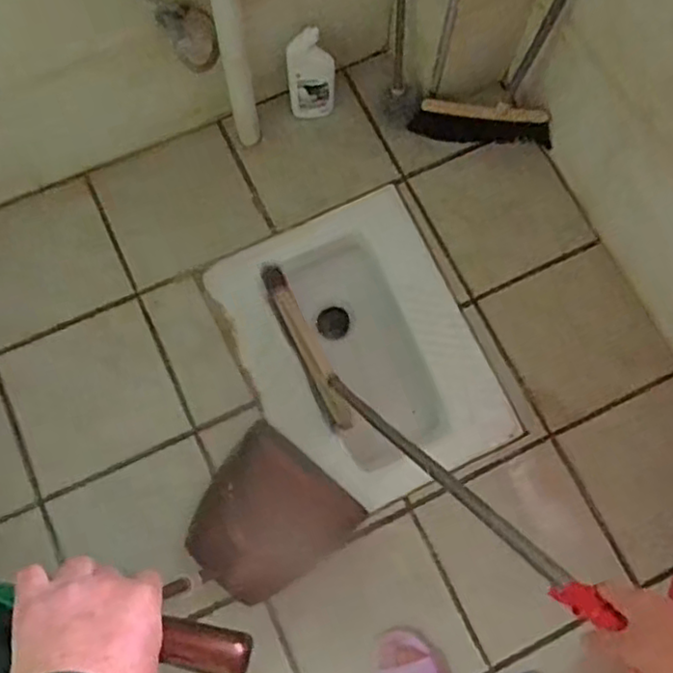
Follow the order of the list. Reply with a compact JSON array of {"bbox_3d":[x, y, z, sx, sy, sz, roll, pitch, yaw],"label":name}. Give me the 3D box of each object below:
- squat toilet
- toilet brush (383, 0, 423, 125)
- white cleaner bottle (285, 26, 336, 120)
[{"bbox_3d":[0.045,0.044,1.387,0.424,0.200,0.564,-24,77,-9],"label":"squat toilet"},{"bbox_3d":[0.127,-0.614,1.249,0.065,0.434,0.063,-8,47,-3],"label":"toilet brush"},{"bbox_3d":[-0.051,-0.514,1.344,0.097,0.202,0.075,-5,75,-2],"label":"white cleaner bottle"}]

